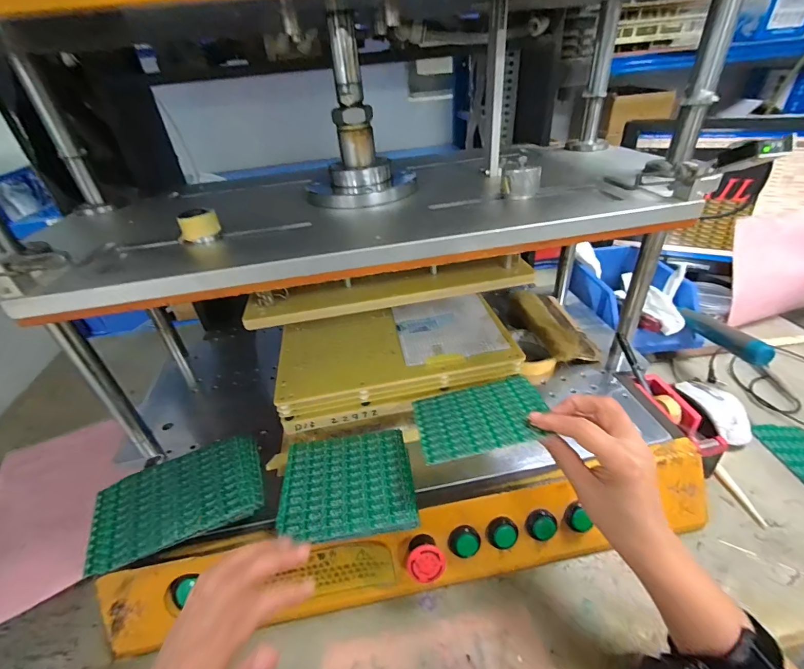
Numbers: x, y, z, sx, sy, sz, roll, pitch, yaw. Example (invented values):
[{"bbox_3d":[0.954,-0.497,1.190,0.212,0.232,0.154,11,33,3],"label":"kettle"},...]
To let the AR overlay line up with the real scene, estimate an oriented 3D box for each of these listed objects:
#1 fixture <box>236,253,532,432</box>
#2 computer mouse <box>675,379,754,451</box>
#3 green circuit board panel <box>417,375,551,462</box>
[{"bbox_3d":[-0.013,-0.016,0.476,0.292,0.160,0.157,-9,39,-6],"label":"fixture"},{"bbox_3d":[0.454,0.107,0.555,0.066,0.042,0.115,-10,36,-6],"label":"computer mouse"},{"bbox_3d":[0.077,0.079,0.374,0.122,0.004,0.093,-13,25,0],"label":"green circuit board panel"}]

